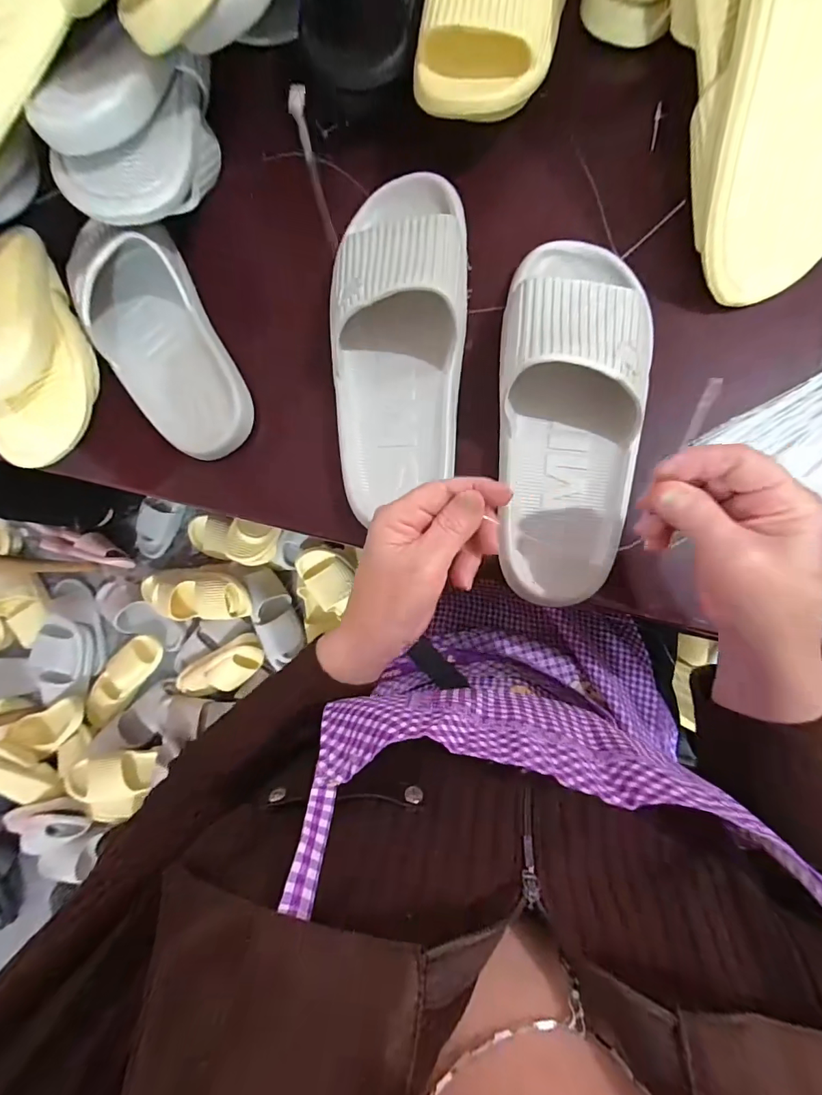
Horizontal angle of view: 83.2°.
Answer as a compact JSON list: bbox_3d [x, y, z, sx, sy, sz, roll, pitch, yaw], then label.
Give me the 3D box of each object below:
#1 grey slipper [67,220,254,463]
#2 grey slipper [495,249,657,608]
[{"bbox_3d":[-0.211,-0.167,0.403,0.102,0.063,0.194,-31,94,3],"label":"grey slipper"},{"bbox_3d":[0.120,-0.098,0.348,0.104,0.079,0.276,2,94,7],"label":"grey slipper"}]

